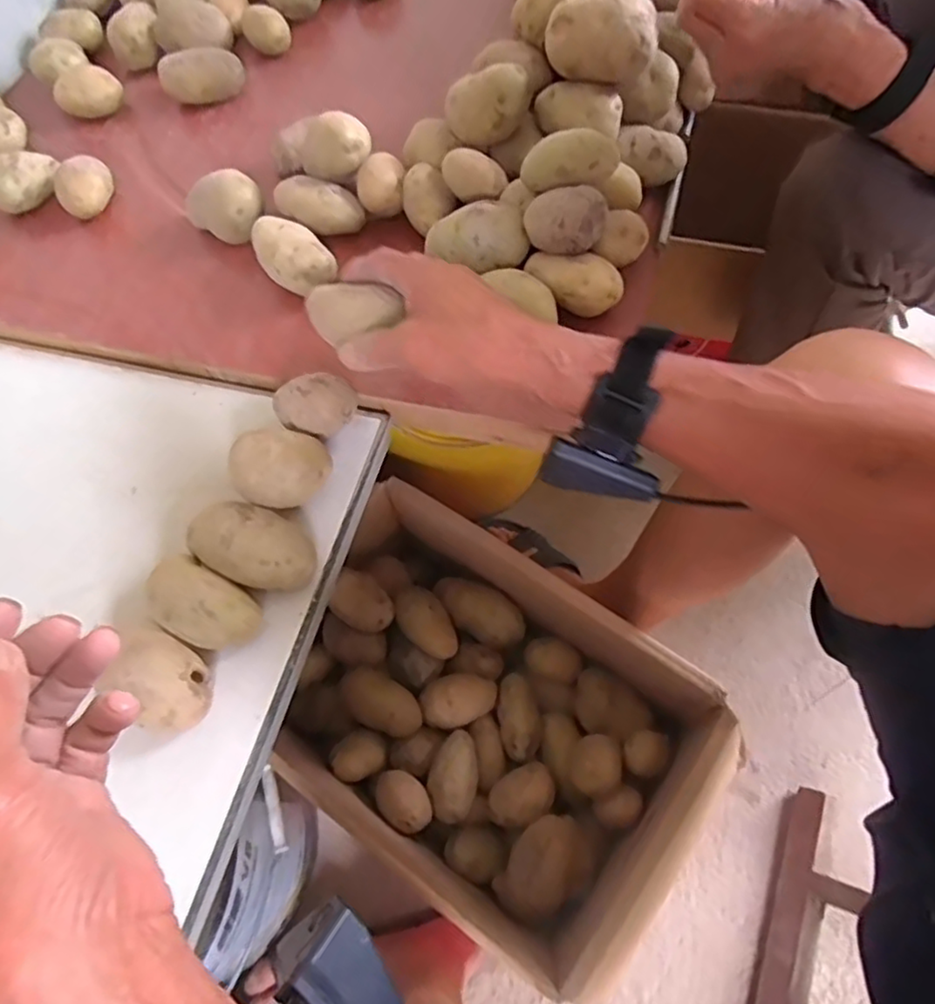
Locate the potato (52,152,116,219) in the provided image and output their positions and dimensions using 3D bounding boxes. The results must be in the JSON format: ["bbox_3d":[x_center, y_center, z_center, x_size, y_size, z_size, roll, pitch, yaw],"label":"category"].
[{"bbox_3d":[-0.374,-0.306,0.630,0.055,0.042,0.057,-33,69,-8],"label":"potato"}]

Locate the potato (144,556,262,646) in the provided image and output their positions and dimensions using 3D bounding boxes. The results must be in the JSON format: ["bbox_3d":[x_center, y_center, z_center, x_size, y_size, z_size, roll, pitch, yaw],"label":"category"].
[{"bbox_3d":[-0.181,0.074,0.445,0.083,0.050,0.048,27,72,16],"label":"potato"}]

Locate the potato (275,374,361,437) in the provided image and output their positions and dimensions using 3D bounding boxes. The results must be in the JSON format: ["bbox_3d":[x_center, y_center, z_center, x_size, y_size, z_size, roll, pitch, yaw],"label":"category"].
[{"bbox_3d":[-0.115,-0.071,0.498,0.048,0.049,0.055,40,77,18],"label":"potato"}]

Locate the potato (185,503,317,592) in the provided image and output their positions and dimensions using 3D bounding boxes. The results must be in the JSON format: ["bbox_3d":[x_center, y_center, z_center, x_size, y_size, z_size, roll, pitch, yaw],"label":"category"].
[{"bbox_3d":[-0.151,0.034,0.459,0.088,0.059,0.053,17,71,12],"label":"potato"}]

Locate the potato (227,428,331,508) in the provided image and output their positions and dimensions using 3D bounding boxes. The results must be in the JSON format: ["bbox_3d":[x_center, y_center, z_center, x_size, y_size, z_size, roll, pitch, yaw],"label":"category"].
[{"bbox_3d":[-0.136,-0.021,0.475,0.069,0.055,0.051,-8,67,2],"label":"potato"}]

